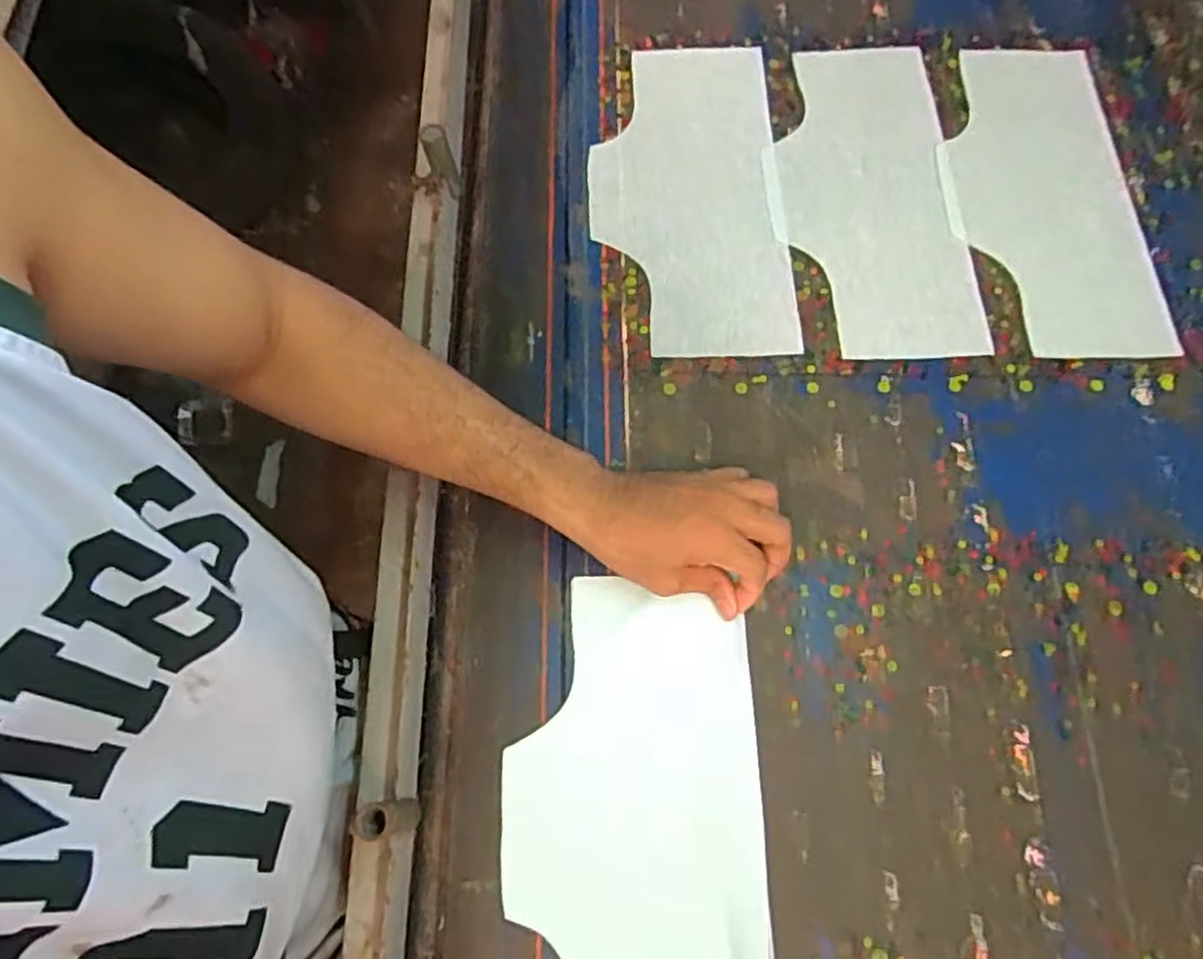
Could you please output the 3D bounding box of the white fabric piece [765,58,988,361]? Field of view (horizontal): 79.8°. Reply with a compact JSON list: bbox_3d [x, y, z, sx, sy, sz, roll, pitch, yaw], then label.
[{"bbox_3d":[0.230,-0.258,0.635,0.157,0.009,0.328,-1,67,1],"label":"white fabric piece"}]

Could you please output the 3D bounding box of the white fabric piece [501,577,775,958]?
[{"bbox_3d":[0.021,0.215,0.466,0.163,0.015,0.288,-2,67,3],"label":"white fabric piece"}]

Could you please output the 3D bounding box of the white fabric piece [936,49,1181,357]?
[{"bbox_3d":[0.390,-0.263,0.642,0.162,0.007,0.332,0,71,2],"label":"white fabric piece"}]

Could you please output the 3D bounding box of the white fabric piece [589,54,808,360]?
[{"bbox_3d":[0.074,-0.256,0.632,0.165,0.008,0.321,-2,71,2],"label":"white fabric piece"}]

